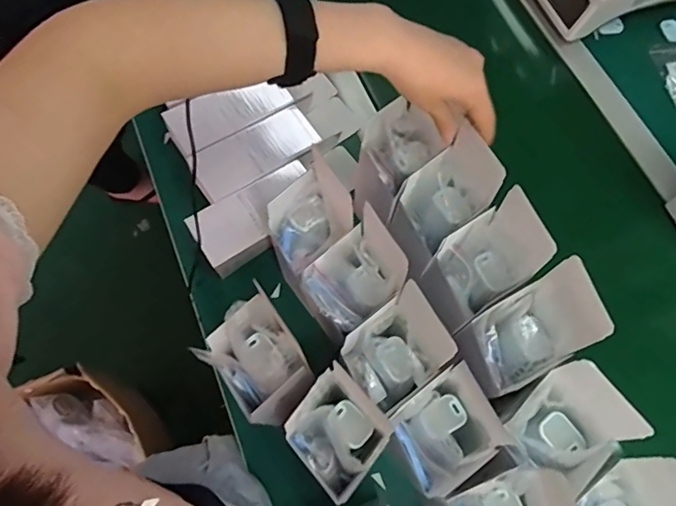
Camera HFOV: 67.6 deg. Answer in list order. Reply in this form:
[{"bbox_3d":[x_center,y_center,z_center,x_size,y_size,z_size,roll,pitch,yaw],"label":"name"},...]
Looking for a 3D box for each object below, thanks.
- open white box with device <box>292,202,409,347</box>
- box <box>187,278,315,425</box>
[{"bbox_3d":[0.017,0.027,0.484,0.093,0.064,0.074,-36,73,-11],"label":"open white box with device"},{"bbox_3d":[-0.073,0.098,0.459,0.081,0.056,0.093,-38,73,-12],"label":"box"}]

